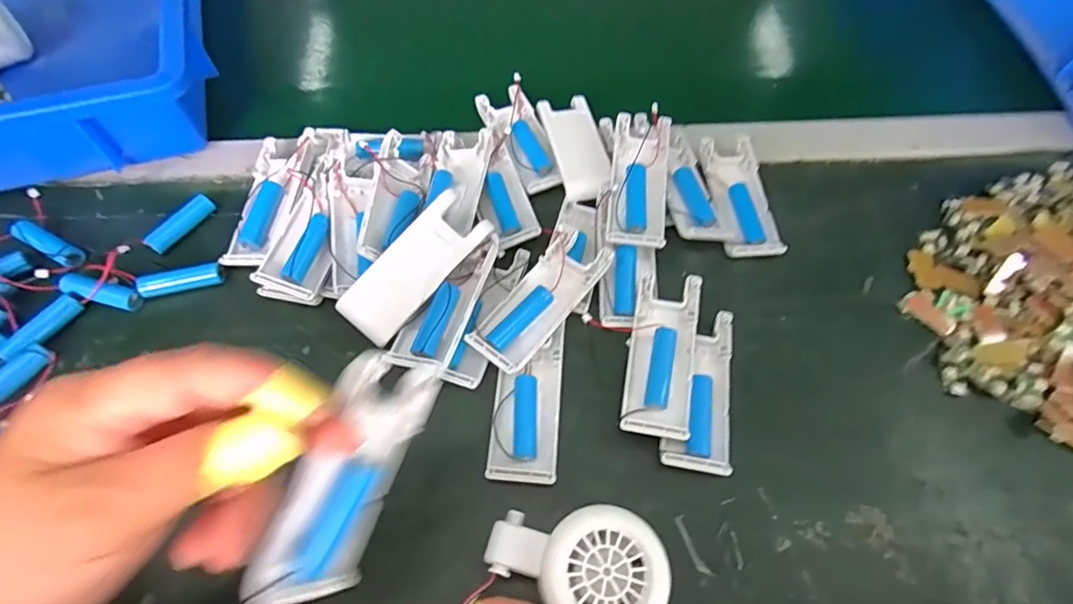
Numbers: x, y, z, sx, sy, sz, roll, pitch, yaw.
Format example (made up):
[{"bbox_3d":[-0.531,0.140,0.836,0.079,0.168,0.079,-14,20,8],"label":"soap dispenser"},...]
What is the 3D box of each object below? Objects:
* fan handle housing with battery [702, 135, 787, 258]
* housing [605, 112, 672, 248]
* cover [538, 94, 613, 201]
[{"bbox_3d":[0.155,-0.080,0.411,0.040,0.022,0.100,-4,62,-5],"label":"fan handle housing with battery"},{"bbox_3d":[0.073,-0.087,0.378,0.039,0.018,0.102,7,68,2],"label":"housing"},{"bbox_3d":[0.031,-0.122,0.423,0.039,0.012,0.100,-11,63,-8],"label":"cover"}]

